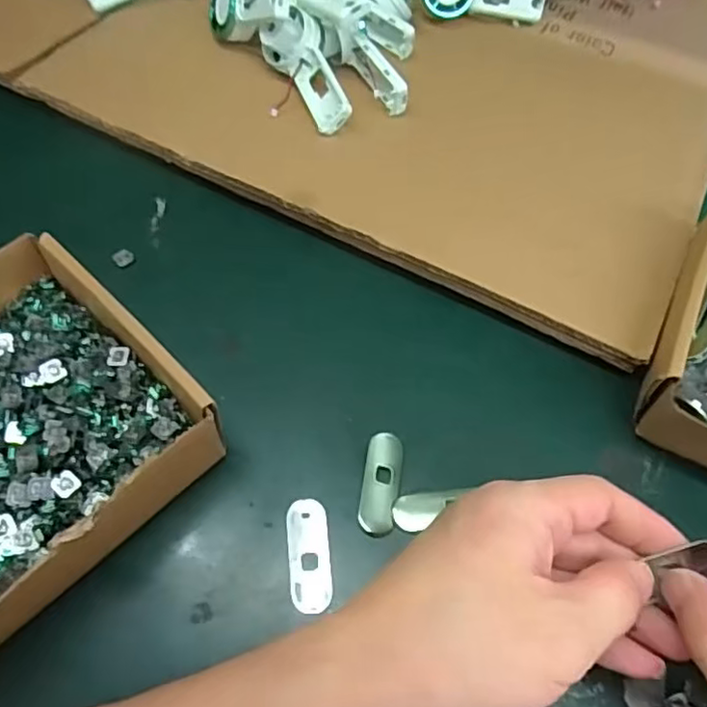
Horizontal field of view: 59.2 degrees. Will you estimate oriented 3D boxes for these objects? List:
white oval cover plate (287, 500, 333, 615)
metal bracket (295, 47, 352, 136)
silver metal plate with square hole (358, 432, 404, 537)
[{"bbox_3d":[-0.020,0.091,0.283,0.019,0.004,0.049,-5,63,-5],"label":"white oval cover plate"},{"bbox_3d":[-0.020,-0.164,0.392,0.022,0.018,0.056,-19,65,-12],"label":"metal bracket"},{"bbox_3d":[0.014,0.063,0.300,0.018,0.006,0.049,8,63,1],"label":"silver metal plate with square hole"}]

